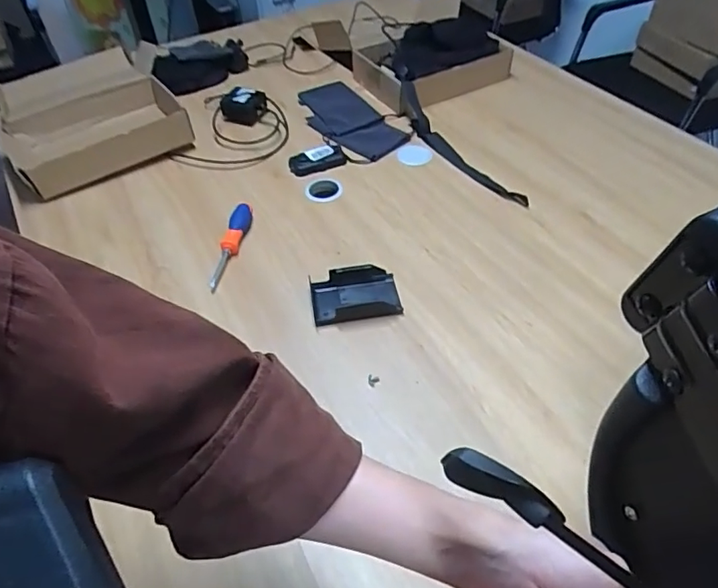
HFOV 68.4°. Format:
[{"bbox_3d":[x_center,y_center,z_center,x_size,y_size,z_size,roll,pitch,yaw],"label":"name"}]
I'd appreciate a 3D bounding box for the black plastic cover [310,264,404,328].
[{"bbox_3d":[-0.006,0.001,0.778,0.125,0.031,0.083,-7,47,-4],"label":"black plastic cover"}]

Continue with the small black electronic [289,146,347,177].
[{"bbox_3d":[-0.078,-0.256,1.009,0.107,0.029,0.044,-17,49,-13],"label":"small black electronic"}]

